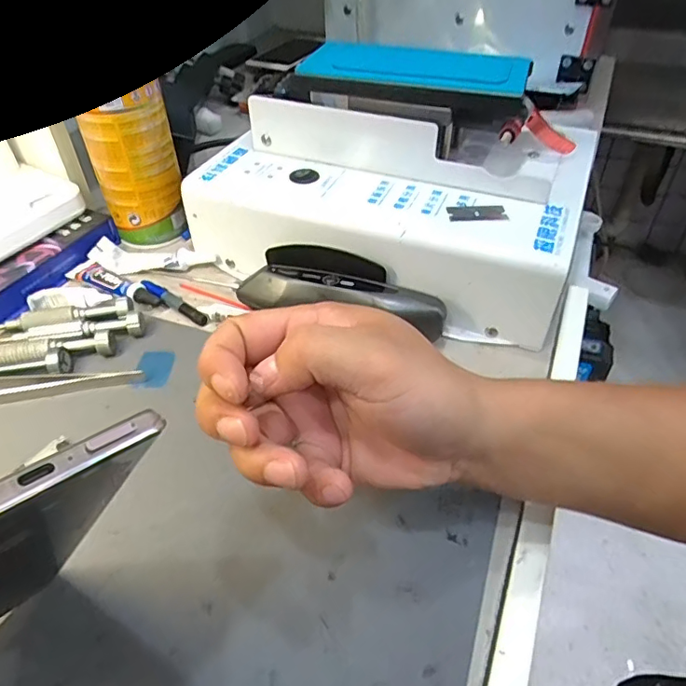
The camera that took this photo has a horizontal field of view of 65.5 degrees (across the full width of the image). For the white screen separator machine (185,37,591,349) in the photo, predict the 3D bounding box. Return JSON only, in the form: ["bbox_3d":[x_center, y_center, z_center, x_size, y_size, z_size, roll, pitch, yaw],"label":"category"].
[{"bbox_3d":[0.030,-0.119,0.388,0.265,0.129,0.185,15,46,14],"label":"white screen separator machine"}]

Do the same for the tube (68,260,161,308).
[{"bbox_3d":[-0.175,-0.044,0.406,0.085,0.009,0.025,26,50,24],"label":"tube"}]

